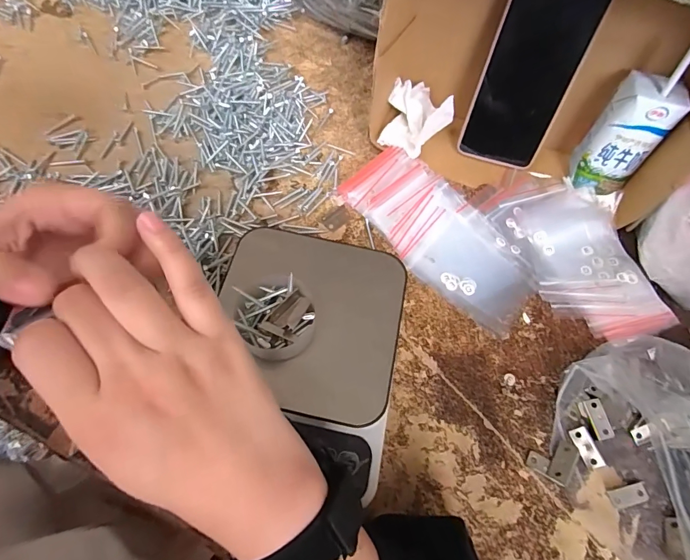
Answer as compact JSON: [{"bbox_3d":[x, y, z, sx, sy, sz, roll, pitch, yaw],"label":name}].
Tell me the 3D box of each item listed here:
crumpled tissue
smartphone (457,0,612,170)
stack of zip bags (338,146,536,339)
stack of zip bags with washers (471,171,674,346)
[{"bbox_3d":[0.073,-0.166,0.421,0.066,0.047,0.082,24,64,7],"label":"crumpled tissue"},{"bbox_3d":[0.167,-0.184,0.377,0.075,0.162,0.015,17,45,6],"label":"smartphone"},{"bbox_3d":[0.090,-0.045,0.376,0.193,0.019,0.090,43,69,15],"label":"stack of zip bags"},{"bbox_3d":[0.216,-0.028,0.385,0.107,0.012,0.183,-26,69,-16],"label":"stack of zip bags with washers"}]

